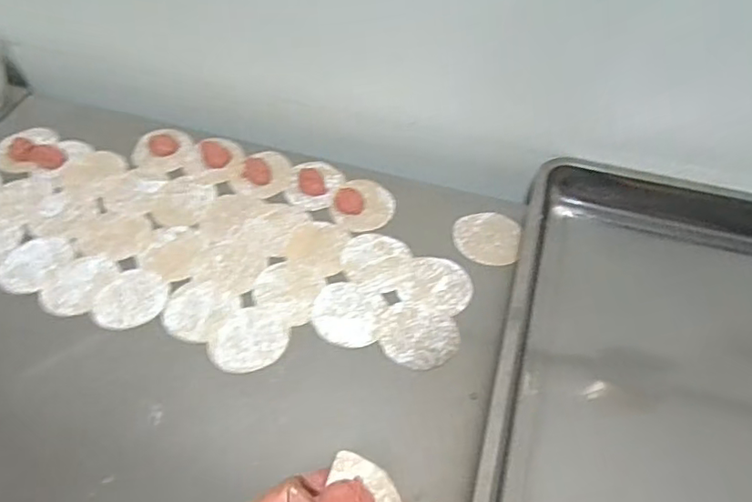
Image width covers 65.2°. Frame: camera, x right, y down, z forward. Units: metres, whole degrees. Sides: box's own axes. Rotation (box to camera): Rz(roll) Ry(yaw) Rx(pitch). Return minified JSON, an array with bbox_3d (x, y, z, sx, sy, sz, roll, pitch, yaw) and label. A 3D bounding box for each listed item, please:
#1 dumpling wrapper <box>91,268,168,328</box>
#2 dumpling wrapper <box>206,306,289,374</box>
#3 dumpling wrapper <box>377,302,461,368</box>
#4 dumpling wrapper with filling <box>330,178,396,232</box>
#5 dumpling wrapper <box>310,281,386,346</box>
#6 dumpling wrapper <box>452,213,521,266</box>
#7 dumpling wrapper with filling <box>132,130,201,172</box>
[{"bbox_3d":[-0.268,0.053,0.646,0.071,0.004,0.078,0,53,0],"label":"dumpling wrapper"},{"bbox_3d":[-0.132,0.090,0.611,0.081,0.004,0.071,-14,55,-11],"label":"dumpling wrapper"},{"bbox_3d":[0.043,0.086,0.619,0.086,0.004,0.074,30,59,20],"label":"dumpling wrapper"},{"bbox_3d":[-0.013,-0.062,0.725,0.073,0.021,0.086,25,57,17],"label":"dumpling wrapper with filling"},{"bbox_3d":[-0.031,0.066,0.631,0.072,0.004,0.075,0,53,0],"label":"dumpling wrapper"},{"bbox_3d":[0.132,-0.017,0.699,0.076,0.004,0.076,0,53,0],"label":"dumpling wrapper"},{"bbox_3d":[-0.277,-0.136,0.772,0.082,0.012,0.081,-14,55,-10],"label":"dumpling wrapper with filling"}]

